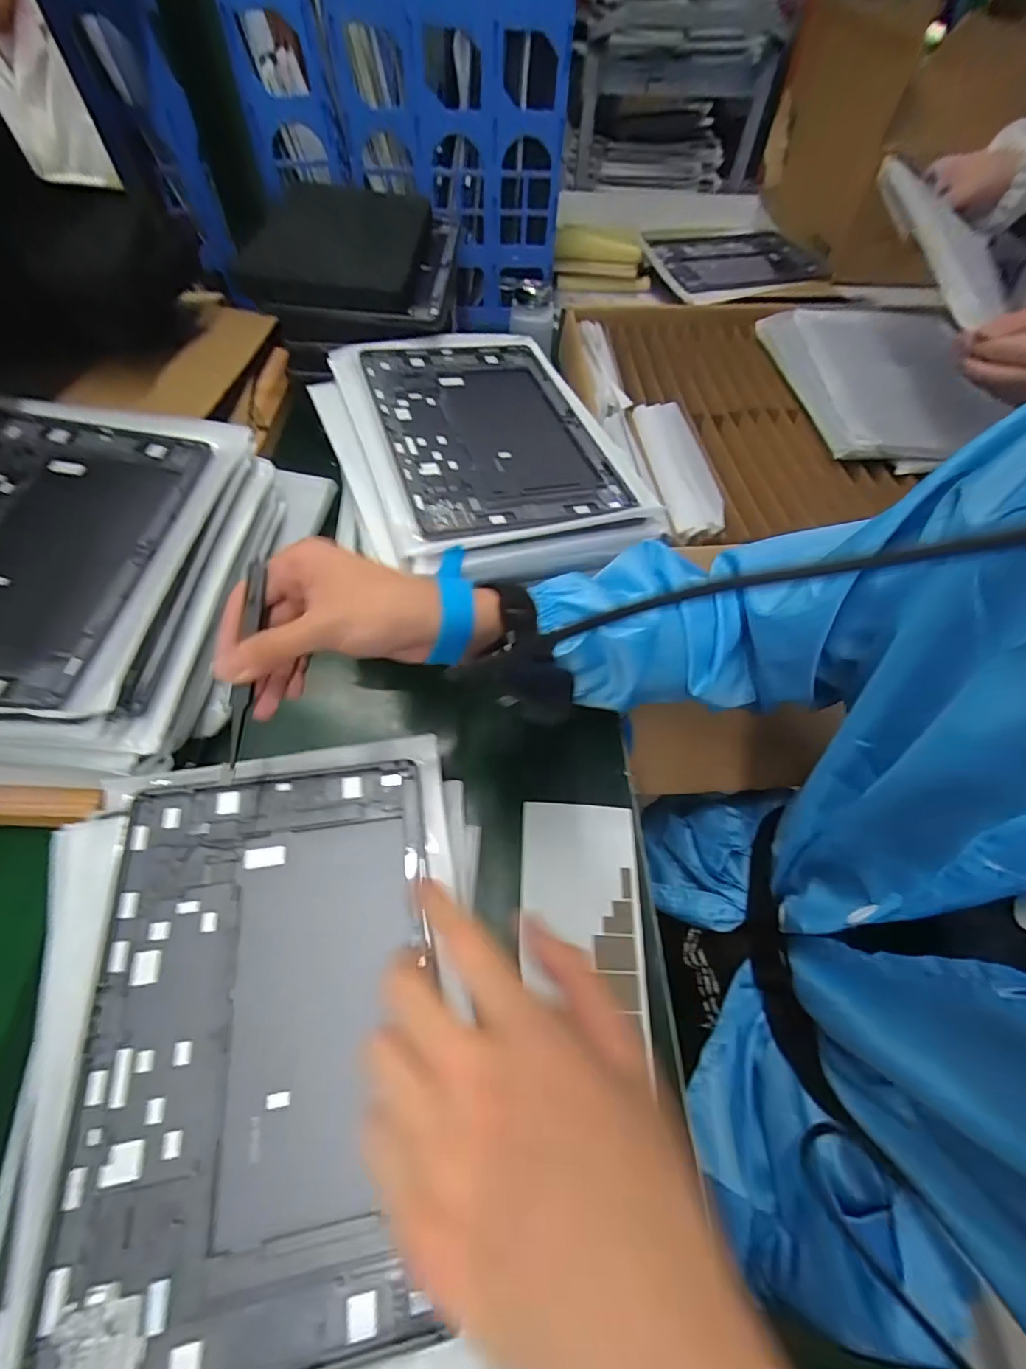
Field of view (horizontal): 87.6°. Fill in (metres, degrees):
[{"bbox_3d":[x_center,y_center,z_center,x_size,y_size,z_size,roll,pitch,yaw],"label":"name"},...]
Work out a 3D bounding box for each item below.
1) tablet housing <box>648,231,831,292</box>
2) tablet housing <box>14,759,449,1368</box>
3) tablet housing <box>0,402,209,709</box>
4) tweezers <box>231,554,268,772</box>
[{"bbox_3d":[0.358,-0.662,0.829,0.255,0.021,0.184,-16,60,-13],"label":"tablet housing"},{"bbox_3d":[-0.127,0.165,0.272,0.160,0.016,0.251,-6,58,-7],"label":"tablet housing"},{"bbox_3d":[-0.334,-0.101,0.366,0.159,0.009,0.261,6,56,-7],"label":"tablet housing"},{"bbox_3d":[-0.144,-0.014,0.290,0.011,0.006,0.112,3,81,-1],"label":"tweezers"}]

